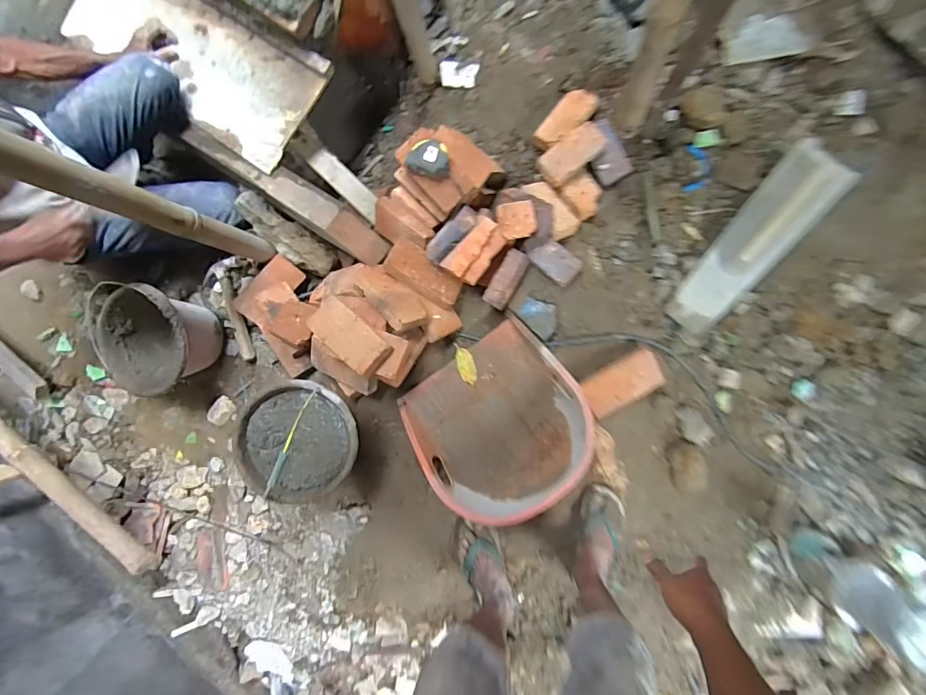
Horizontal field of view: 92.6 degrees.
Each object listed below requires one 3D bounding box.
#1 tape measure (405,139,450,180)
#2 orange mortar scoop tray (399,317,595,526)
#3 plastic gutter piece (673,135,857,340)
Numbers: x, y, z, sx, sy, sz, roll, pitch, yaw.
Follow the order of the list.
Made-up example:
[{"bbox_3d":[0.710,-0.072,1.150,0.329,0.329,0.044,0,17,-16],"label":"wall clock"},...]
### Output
[{"bbox_3d":[-0.077,-0.441,1.031,0.103,0.040,0.077,22,92,8],"label":"tape measure"},{"bbox_3d":[0.078,0.201,1.113,0.394,0.157,0.406,-37,84,6],"label":"orange mortar scoop tray"},{"bbox_3d":[0.745,-0.273,1.124,0.154,0.068,0.549,42,93,8],"label":"plastic gutter piece"}]

